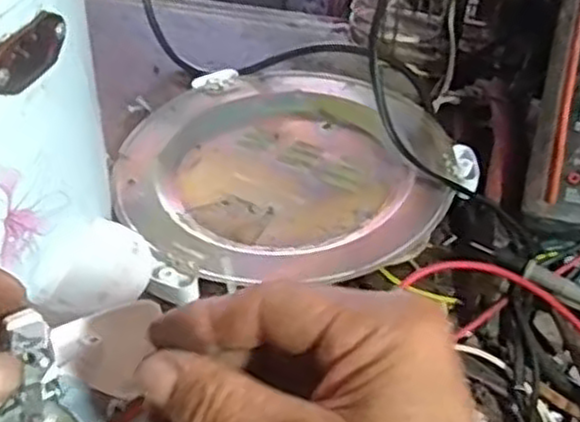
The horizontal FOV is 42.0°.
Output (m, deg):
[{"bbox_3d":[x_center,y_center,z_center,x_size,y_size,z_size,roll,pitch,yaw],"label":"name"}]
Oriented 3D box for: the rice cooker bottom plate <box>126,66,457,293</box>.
[{"bbox_3d":[-0.002,-0.032,0.478,0.199,0.020,0.195,1,40,-1],"label":"rice cooker bottom plate"}]

